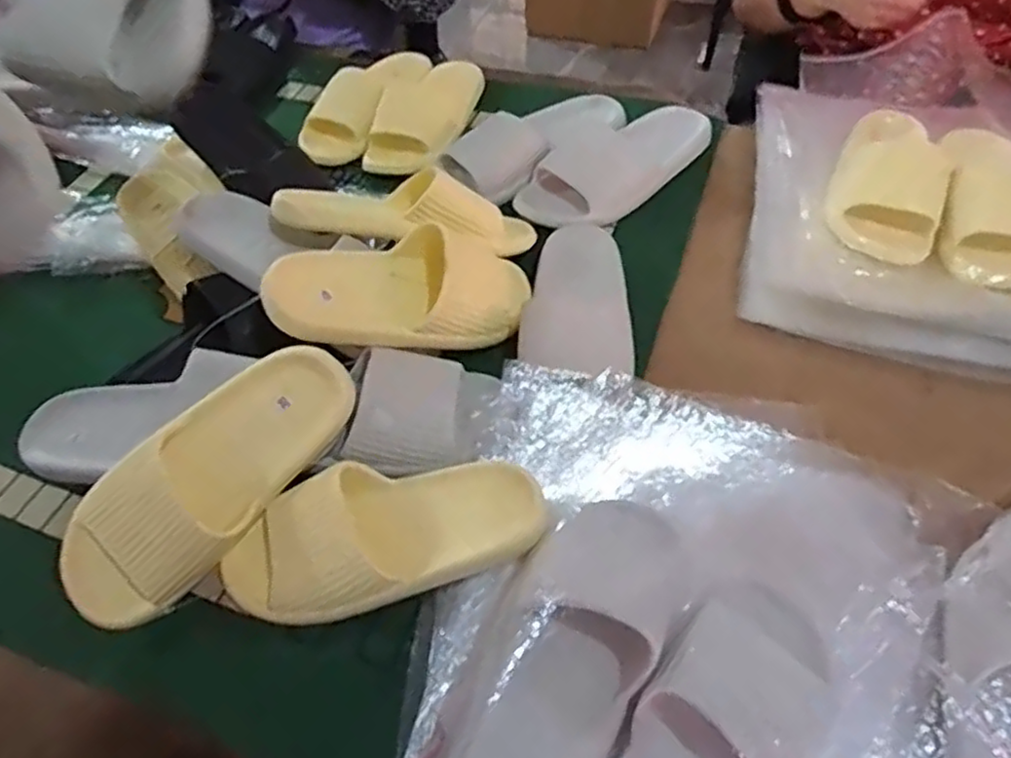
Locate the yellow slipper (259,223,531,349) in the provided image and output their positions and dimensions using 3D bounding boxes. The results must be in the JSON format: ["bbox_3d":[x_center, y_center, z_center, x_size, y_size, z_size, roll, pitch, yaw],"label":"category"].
[{"bbox_3d":[-0.088,-0.084,0.640,0.254,0.082,0.100,-5,51,-23],"label":"yellow slipper"}]

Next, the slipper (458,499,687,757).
[{"bbox_3d":[0.047,0.192,0.460,0.092,0.055,0.261,20,56,16],"label":"slipper"}]

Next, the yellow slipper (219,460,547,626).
[{"bbox_3d":[-0.095,0.121,0.541,0.246,0.058,0.094,-11,54,-7],"label":"yellow slipper"}]

